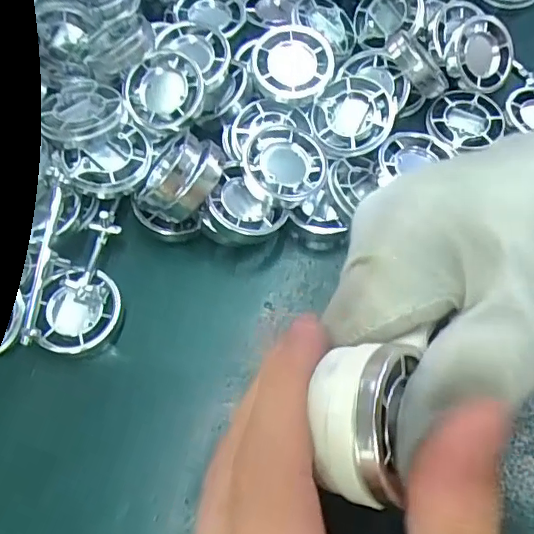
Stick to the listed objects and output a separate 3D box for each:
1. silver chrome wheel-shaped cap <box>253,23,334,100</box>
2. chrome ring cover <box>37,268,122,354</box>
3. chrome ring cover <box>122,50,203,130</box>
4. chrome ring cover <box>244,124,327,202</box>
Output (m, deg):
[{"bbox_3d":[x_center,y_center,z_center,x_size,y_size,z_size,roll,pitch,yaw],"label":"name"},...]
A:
[{"bbox_3d":[0.012,-0.097,0.271,0.036,0.010,0.039,2,74,5],"label":"silver chrome wheel-shaped cap"},{"bbox_3d":[-0.079,0.019,0.240,0.033,0.018,0.036,-4,65,-3],"label":"chrome ring cover"},{"bbox_3d":[-0.050,-0.084,0.269,0.036,0.013,0.036,14,96,9],"label":"chrome ring cover"},{"bbox_3d":[0.008,-0.047,0.255,0.033,0.013,0.039,29,68,12],"label":"chrome ring cover"}]

